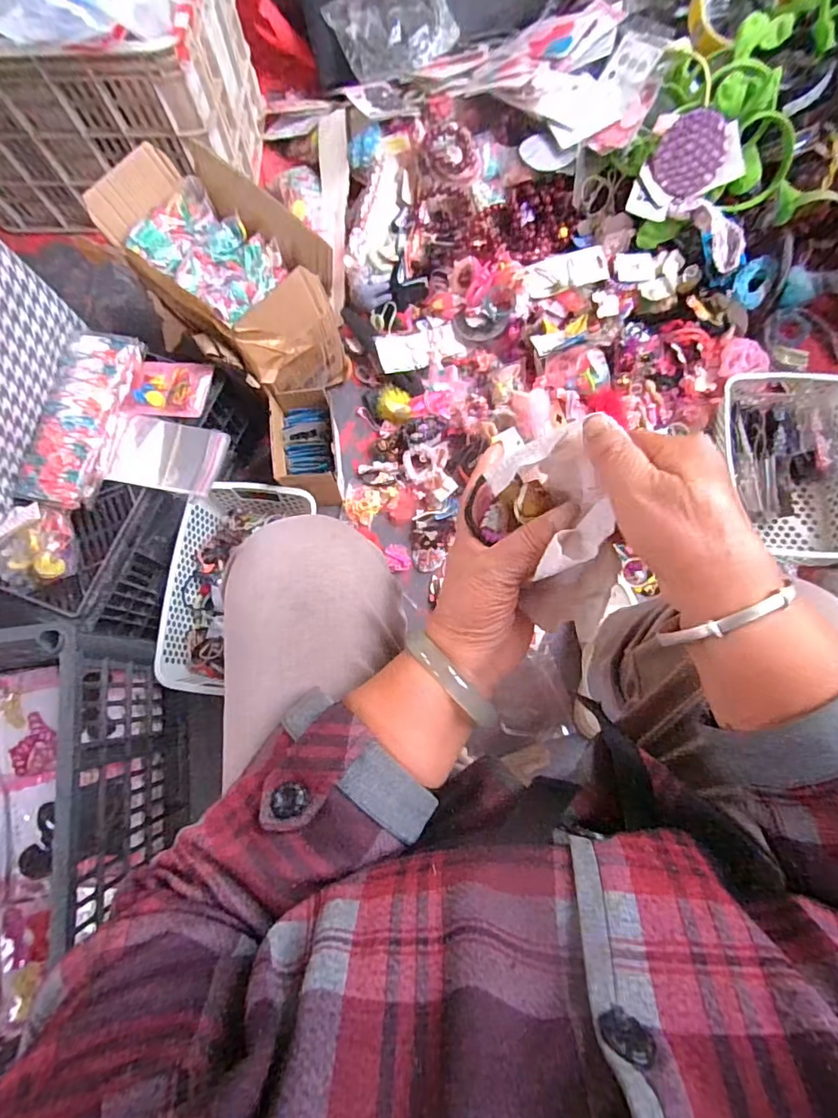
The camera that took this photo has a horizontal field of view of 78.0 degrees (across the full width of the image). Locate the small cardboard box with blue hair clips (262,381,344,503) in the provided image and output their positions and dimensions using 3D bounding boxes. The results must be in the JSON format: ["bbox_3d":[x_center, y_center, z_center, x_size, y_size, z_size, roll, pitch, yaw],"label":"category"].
[{"bbox_3d":[-0.169,-0.166,0.802,0.094,0.092,0.162,-6,77,0],"label":"small cardboard box with blue hair clips"}]

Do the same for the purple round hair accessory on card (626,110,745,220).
[{"bbox_3d":[0.394,-0.593,0.781,0.150,0.106,0.022,-16,30,31],"label":"purple round hair accessory on card"}]

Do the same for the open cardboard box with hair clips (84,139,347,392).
[{"bbox_3d":[-0.285,-0.407,0.781,0.346,0.229,0.190,38,80,9],"label":"open cardboard box with hair clips"}]

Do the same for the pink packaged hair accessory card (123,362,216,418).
[{"bbox_3d":[-0.329,-0.224,0.688,0.098,0.018,0.076,9,77,3],"label":"pink packaged hair accessory card"}]

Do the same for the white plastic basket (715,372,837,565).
[{"bbox_3d":[0.569,-0.140,0.801,0.215,0.098,0.315,-10,77,-1],"label":"white plastic basket"}]

